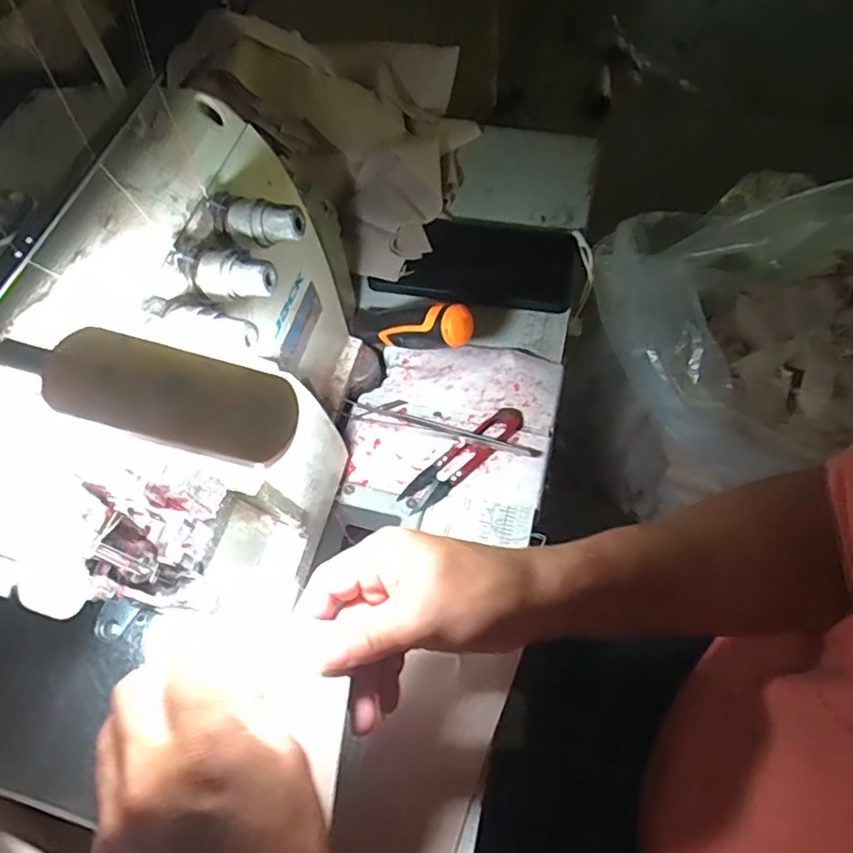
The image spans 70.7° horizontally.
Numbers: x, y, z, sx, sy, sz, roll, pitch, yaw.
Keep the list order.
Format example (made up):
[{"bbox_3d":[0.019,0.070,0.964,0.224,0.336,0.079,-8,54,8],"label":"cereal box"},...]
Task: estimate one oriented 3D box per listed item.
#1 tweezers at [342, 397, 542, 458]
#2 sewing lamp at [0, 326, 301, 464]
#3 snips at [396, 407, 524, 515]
[{"bbox_3d":[0.010,0.000,0.427,0.143,0.012,0.015,13,63,8],"label":"tweezers"},{"bbox_3d":[-0.129,-0.011,0.197,0.168,0.028,0.034,1,62,2],"label":"sewing lamp"},{"bbox_3d":[0.027,0.021,0.424,0.106,0.008,0.023,-40,68,-18],"label":"snips"}]

